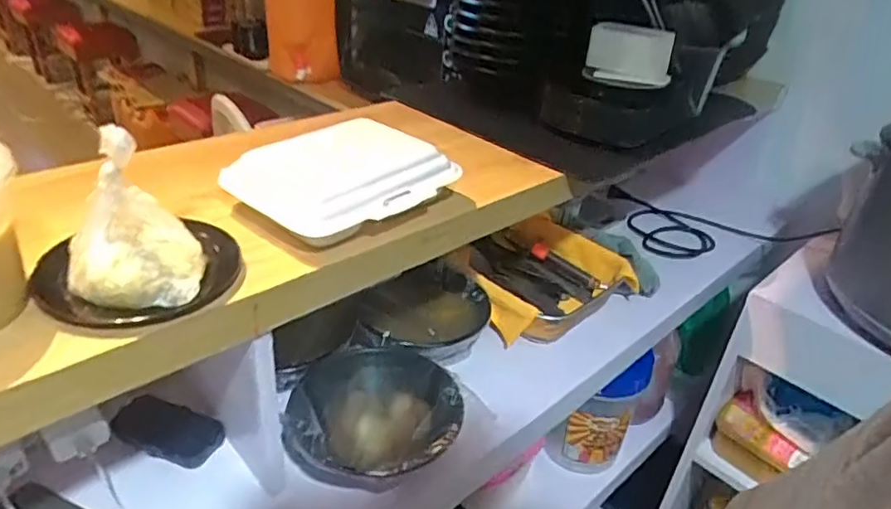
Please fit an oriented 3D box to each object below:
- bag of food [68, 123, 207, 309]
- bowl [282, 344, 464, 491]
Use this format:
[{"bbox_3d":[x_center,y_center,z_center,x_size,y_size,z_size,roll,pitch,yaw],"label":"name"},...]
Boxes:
[{"bbox_3d":[-0.224,-0.035,0.426,0.087,0.106,0.106,-8,33,-21],"label":"bag of food"},{"bbox_3d":[-0.069,0.169,0.626,0.162,0.075,0.165,4,31,-2],"label":"bowl"}]

